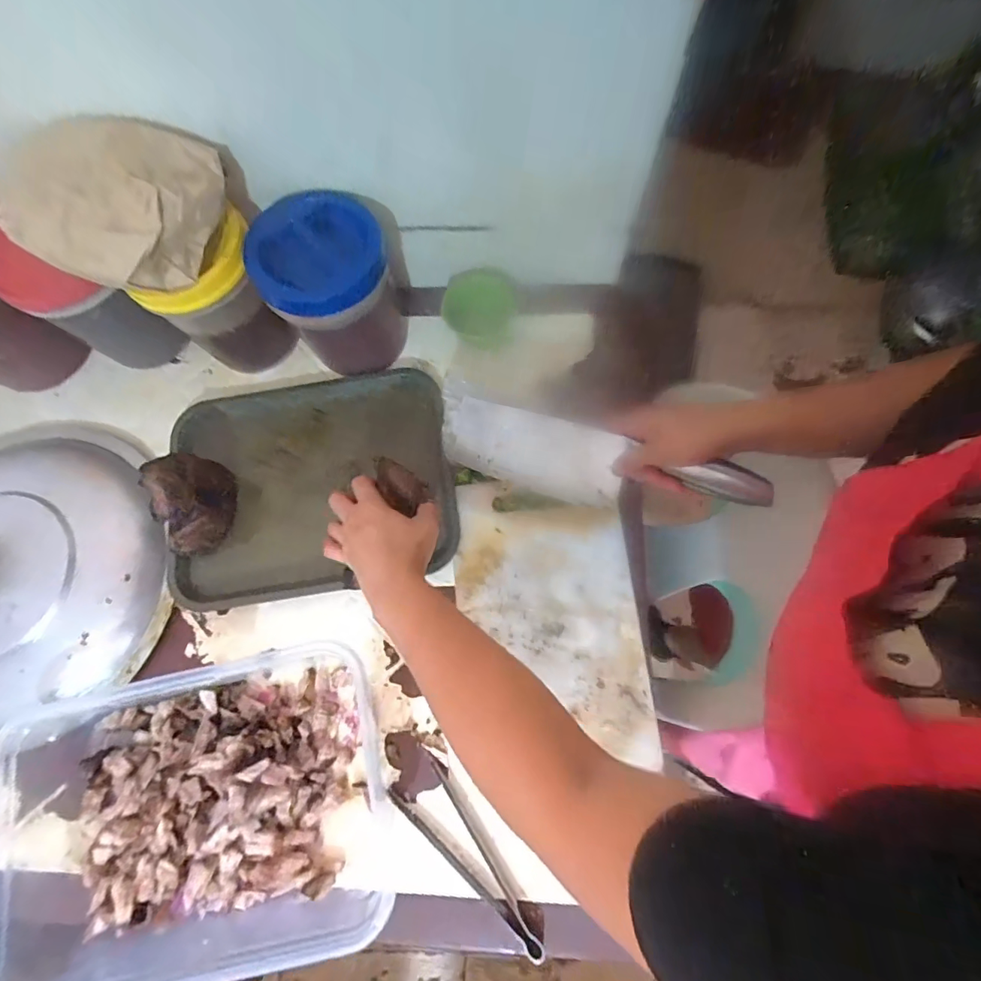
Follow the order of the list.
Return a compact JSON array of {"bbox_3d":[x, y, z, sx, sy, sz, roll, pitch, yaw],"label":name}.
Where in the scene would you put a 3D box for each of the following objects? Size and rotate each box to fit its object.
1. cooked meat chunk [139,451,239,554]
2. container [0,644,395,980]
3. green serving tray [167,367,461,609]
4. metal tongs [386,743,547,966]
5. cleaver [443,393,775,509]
[{"bbox_3d":[-0.340,0.009,0.534,0.066,0.079,0.113,-11,76,1],"label":"cooked meat chunk"},{"bbox_3d":[-0.273,0.308,0.468,0.329,0.086,0.246,-13,74,-1],"label":"container"},{"bbox_3d":[-0.214,-0.018,0.566,0.333,0.028,0.265,-10,74,0],"label":"green serving tray"},{"bbox_3d":[-0.029,0.369,0.475,0.058,0.016,0.208,-35,76,-7],"label":"metal tongs"},{"bbox_3d":[0.089,-0.027,0.472,0.321,0.022,0.080,19,116,20],"label":"cleaver"}]

